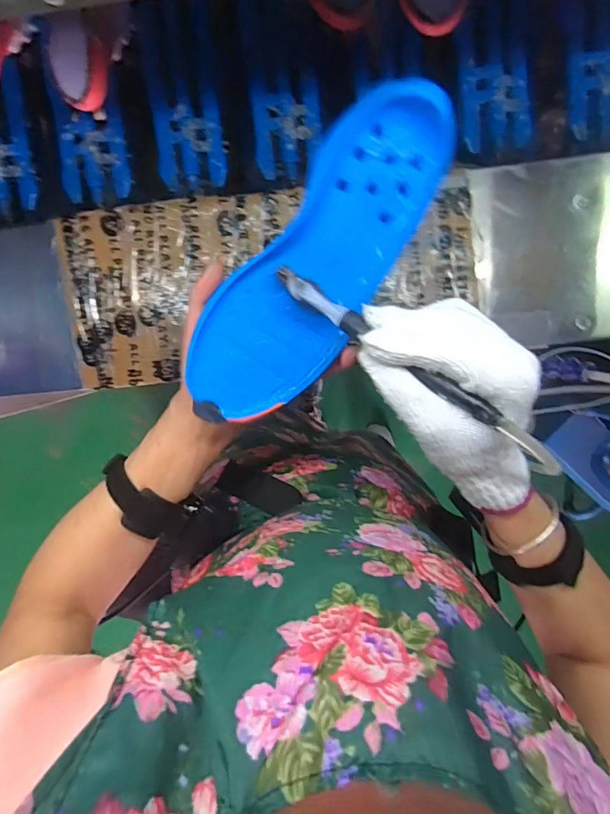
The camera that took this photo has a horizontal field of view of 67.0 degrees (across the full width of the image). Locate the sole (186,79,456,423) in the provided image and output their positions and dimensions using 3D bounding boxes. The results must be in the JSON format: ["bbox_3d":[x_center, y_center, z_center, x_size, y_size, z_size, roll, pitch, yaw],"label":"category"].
[{"bbox_3d":[0.008,-0.092,0.313,0.084,0.020,0.239,36,104,-4],"label":"sole"}]

